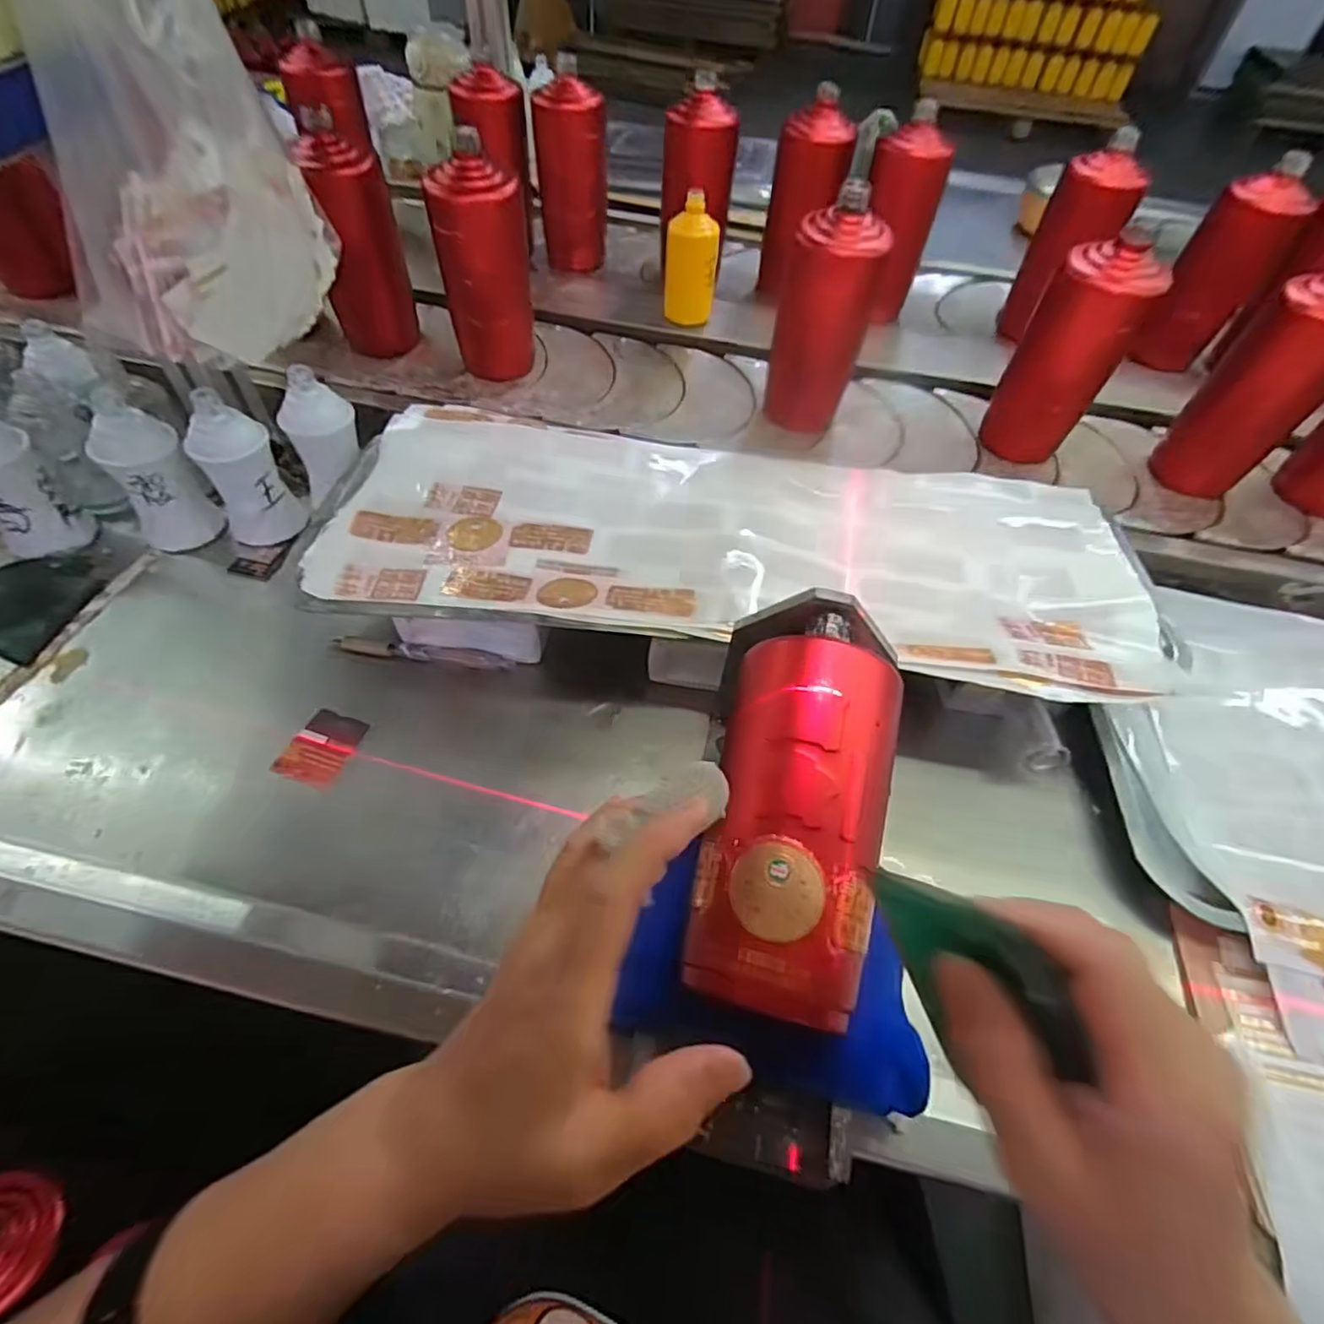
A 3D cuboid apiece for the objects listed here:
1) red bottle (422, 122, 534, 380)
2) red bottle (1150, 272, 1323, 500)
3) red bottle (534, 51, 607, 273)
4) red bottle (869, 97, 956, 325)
[{"bbox_3d":[-0.167,-0.364,0.589,0.065,0.176,0.061,25,56,15],"label":"red bottle"},{"bbox_3d":[0.537,-0.244,0.556,0.097,0.181,0.085,-34,62,-25],"label":"red bottle"},{"bbox_3d":[-0.106,-0.581,0.748,0.075,0.182,0.061,-4,54,-6],"label":"red bottle"},{"bbox_3d":[0.256,-0.485,0.690,0.067,0.179,0.068,-25,59,-20],"label":"red bottle"}]

